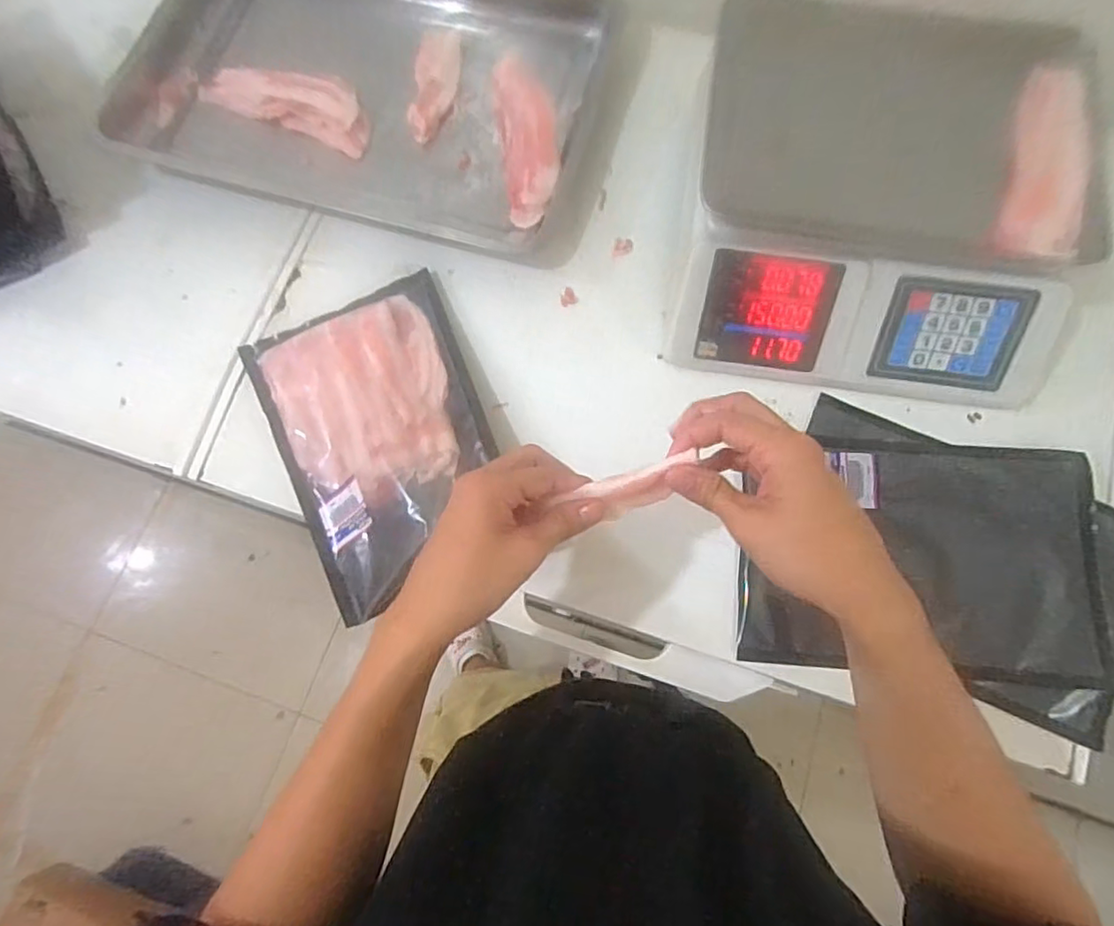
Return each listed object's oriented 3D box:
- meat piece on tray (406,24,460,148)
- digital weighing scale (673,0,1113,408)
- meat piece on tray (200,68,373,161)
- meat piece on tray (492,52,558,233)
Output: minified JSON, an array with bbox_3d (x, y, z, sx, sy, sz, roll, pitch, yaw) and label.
[{"bbox_3d":[-0.134,-0.419,0.661,0.045,0.011,0.149,5,77,2],"label":"meat piece on tray"},{"bbox_3d":[0.285,-0.225,0.543,0.333,0.129,0.294,7,77,3],"label":"digital weighing scale"},{"bbox_3d":[-0.291,-0.394,0.650,0.190,0.022,0.065,20,78,6],"label":"meat piece on tray"},{"bbox_3d":[-0.031,-0.343,0.631,0.064,0.035,0.192,-8,77,-1],"label":"meat piece on tray"}]

